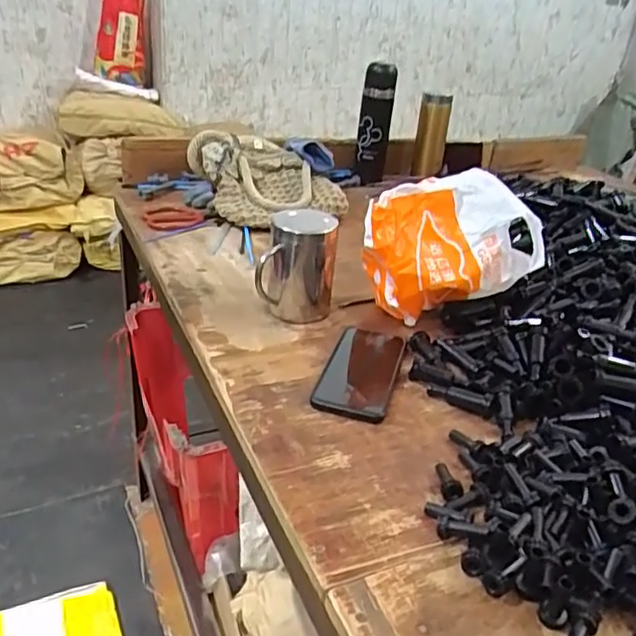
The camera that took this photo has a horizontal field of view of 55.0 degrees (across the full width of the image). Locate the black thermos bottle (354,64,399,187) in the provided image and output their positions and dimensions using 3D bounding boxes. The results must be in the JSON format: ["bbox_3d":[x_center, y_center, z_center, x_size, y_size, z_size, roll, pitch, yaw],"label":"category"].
[{"bbox_3d":[0.114,-0.390,1.227,0.063,0.214,0.073,9,29,6],"label":"black thermos bottle"}]

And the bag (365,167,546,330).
[{"bbox_3d":[0.154,-0.075,0.735,0.203,0.161,0.112,-7,31,-22],"label":"bag"}]

